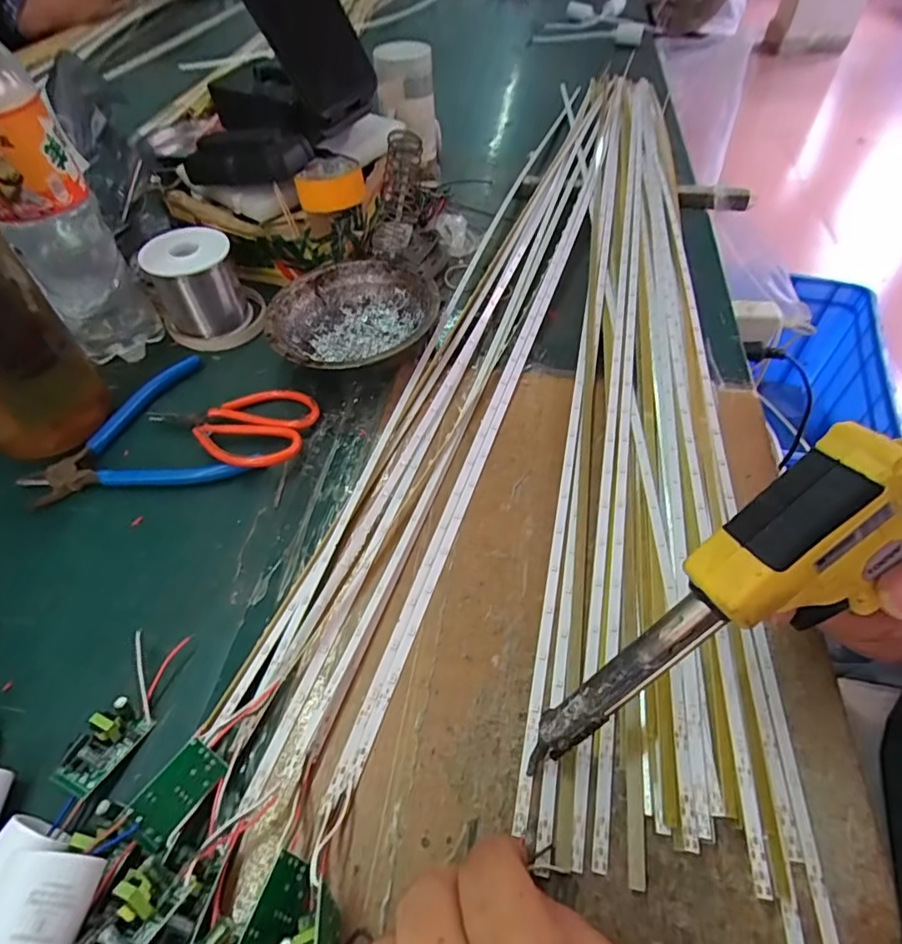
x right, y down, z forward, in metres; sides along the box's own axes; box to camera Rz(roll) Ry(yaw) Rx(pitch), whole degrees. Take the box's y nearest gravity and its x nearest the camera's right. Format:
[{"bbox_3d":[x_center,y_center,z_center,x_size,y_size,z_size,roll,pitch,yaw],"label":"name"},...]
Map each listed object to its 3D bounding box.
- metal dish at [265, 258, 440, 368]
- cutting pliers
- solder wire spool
[{"bbox_3d":[-0.073,-0.111,0.414,0.122,0.040,0.120,-1,52,1],"label":"metal dish"},{"bbox_3d":[-0.212,-0.017,0.362,0.130,0.019,0.126,-30,57,-20],"label":"cutting pliers"},{"bbox_3d":[-0.196,-0.147,0.430,0.078,0.061,0.069,-22,54,-15],"label":"solder wire spool"}]

